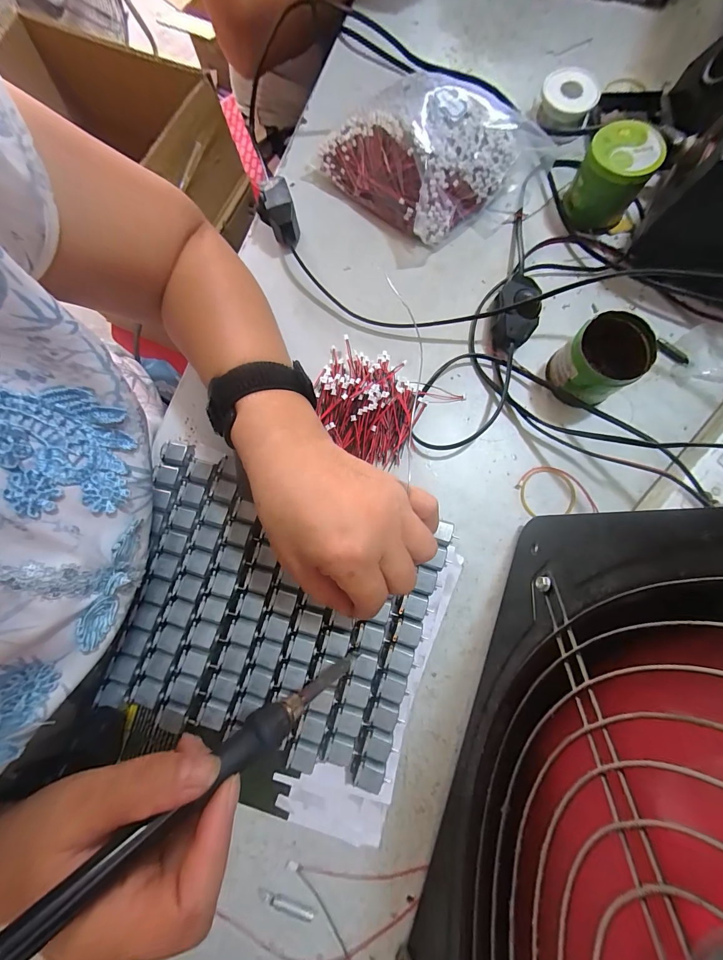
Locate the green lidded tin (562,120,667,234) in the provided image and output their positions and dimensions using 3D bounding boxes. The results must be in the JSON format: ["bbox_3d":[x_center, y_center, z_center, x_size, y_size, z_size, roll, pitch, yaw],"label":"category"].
[{"bbox_3d":[0.220,-0.267,0.313,0.055,0.055,0.053,0,80,1],"label":"green lidded tin"}]

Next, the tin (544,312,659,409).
[{"bbox_3d":[0.190,-0.094,0.285,0.056,0.051,0.056,0,80,1],"label":"tin"}]

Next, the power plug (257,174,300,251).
[{"bbox_3d":[-0.077,-0.243,0.328,0.030,0.034,0.051,-21,80,-3],"label":"power plug"}]

